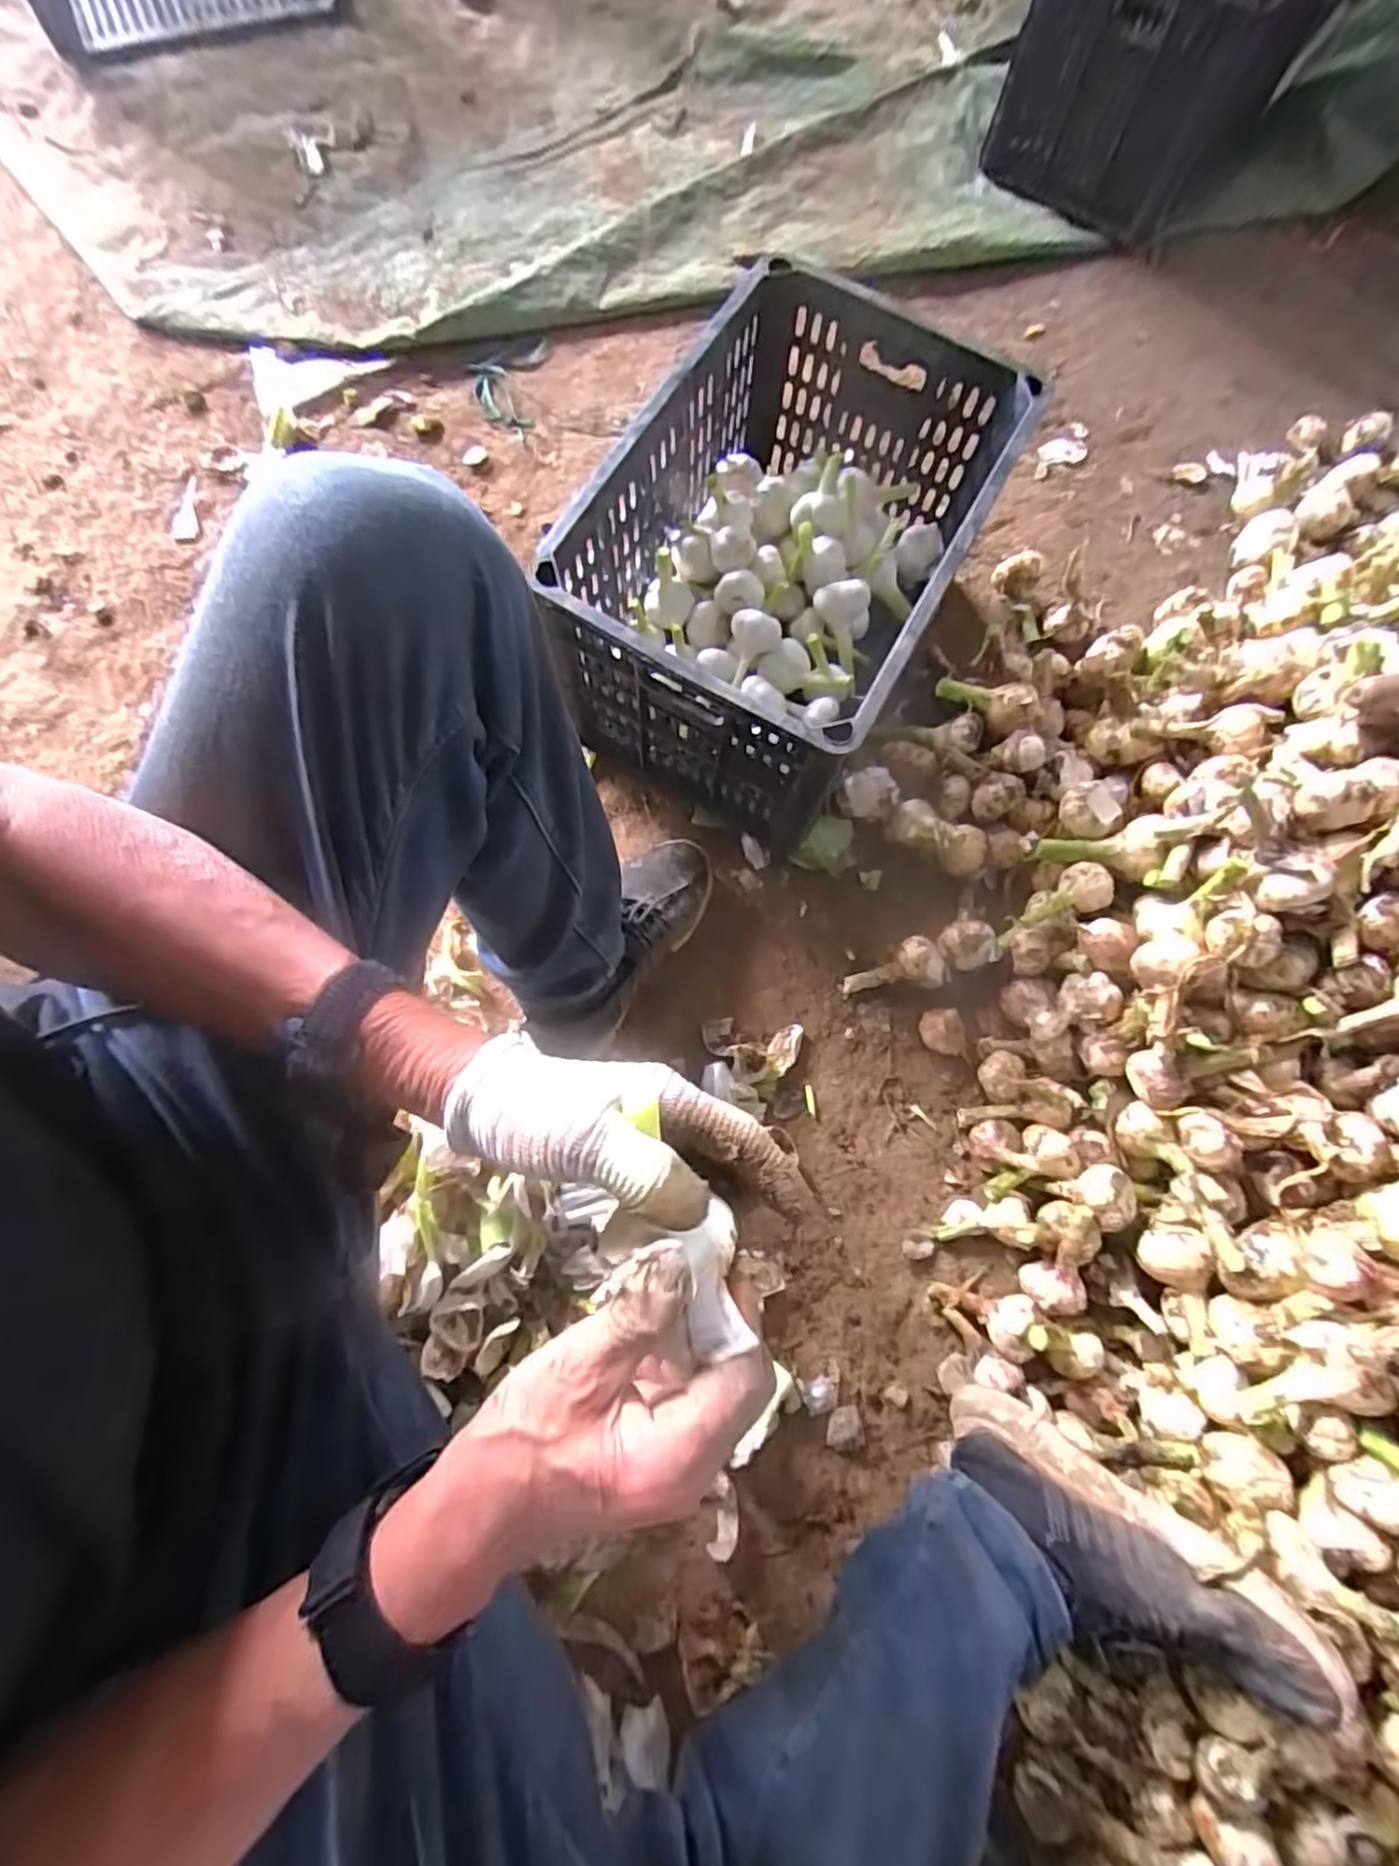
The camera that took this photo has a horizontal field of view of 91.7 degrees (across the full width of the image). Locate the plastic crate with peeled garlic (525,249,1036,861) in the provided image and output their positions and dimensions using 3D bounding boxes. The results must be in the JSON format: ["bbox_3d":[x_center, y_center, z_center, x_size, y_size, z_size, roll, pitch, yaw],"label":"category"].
[{"bbox_3d":[0.089,-0.364,0.680,0.291,0.223,0.449,28,77,6],"label":"plastic crate with peeled garlic"}]

